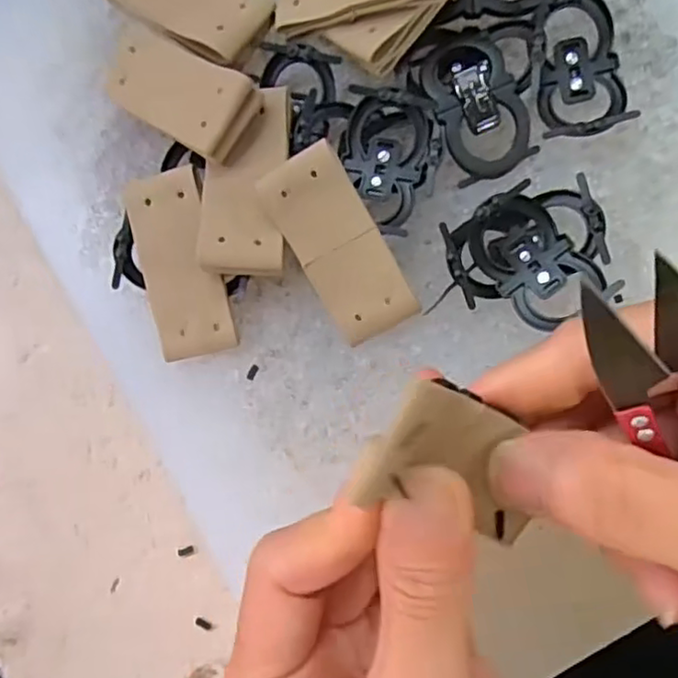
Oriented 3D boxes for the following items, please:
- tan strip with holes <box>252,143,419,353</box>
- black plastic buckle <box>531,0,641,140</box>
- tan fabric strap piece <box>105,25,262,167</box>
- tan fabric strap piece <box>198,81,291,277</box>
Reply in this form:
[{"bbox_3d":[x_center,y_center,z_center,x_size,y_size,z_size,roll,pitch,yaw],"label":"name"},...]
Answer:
[{"bbox_3d":[0.001,-0.029,0.207,0.027,0.005,0.061,-30,103,6],"label":"tan strip with holes"},{"bbox_3d":[0.077,-0.088,0.210,0.029,0.013,0.047,-12,84,8],"label":"black plastic buckle"},{"bbox_3d":[-0.055,-0.084,0.220,0.064,0.010,0.028,37,92,24],"label":"tan fabric strap piece"},{"bbox_3d":[-0.030,-0.051,0.212,0.026,0.007,0.062,2,77,2],"label":"tan fabric strap piece"}]

